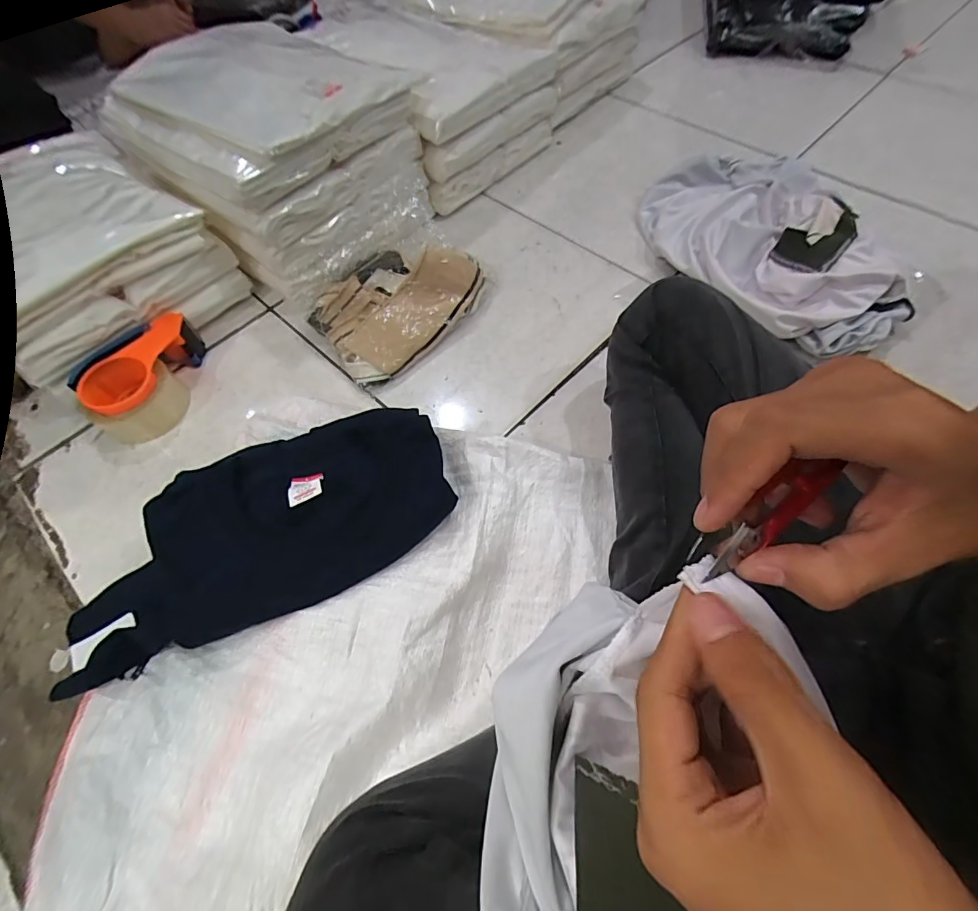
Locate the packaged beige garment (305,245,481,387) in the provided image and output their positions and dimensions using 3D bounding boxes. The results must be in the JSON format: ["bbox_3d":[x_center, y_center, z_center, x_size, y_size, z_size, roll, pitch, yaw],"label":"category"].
[{"bbox_3d":[-0.118,-0.212,0.610,0.219,0.095,0.152,-37,66,-18],"label":"packaged beige garment"}]

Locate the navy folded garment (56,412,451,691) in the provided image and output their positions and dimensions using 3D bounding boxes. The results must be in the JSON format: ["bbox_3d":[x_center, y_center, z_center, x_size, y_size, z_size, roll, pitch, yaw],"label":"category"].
[{"bbox_3d":[-0.232,0.073,0.458,0.393,0.085,0.166,-18,61,-9],"label":"navy folded garment"}]

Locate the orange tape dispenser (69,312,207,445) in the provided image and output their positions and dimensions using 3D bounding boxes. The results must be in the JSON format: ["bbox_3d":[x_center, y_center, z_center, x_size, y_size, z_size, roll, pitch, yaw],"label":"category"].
[{"bbox_3d":[-0.419,-0.100,0.574,0.092,0.071,0.159,30,65,17],"label":"orange tape dispenser"}]

